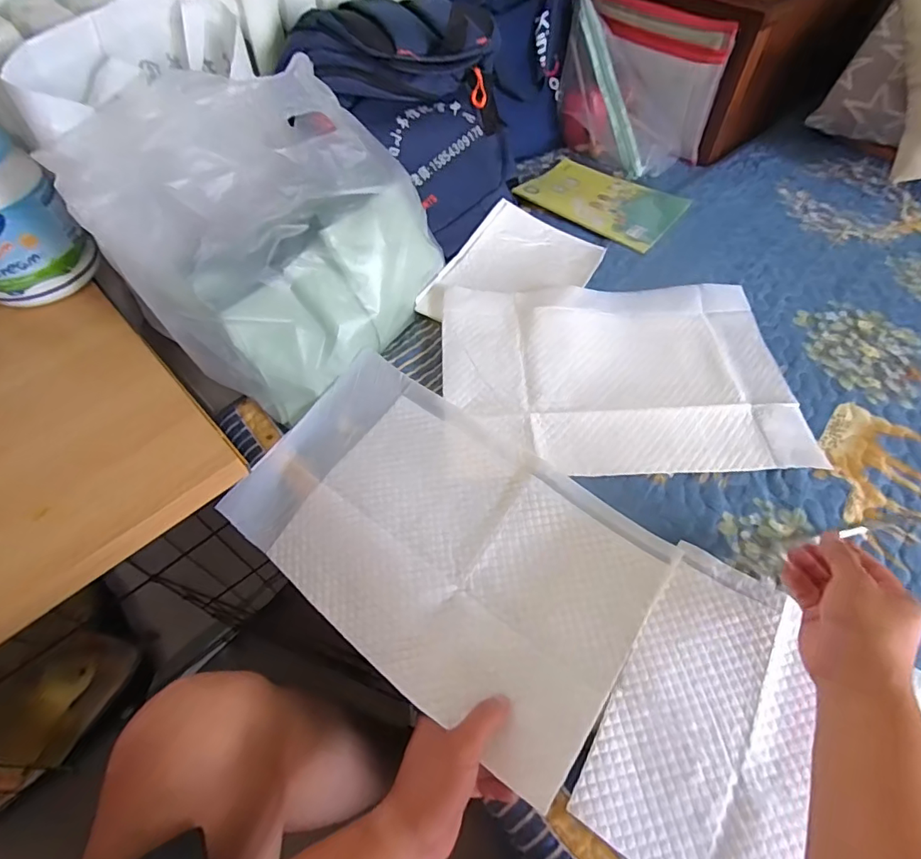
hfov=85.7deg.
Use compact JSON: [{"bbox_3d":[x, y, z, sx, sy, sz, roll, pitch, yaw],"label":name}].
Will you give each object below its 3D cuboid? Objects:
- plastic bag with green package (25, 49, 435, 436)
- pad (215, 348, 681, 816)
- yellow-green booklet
[{"bbox_3d":[-0.222,-0.241,0.567,0.269,0.279,0.313,21,58,14],"label":"plastic bag with green package"},{"bbox_3d":[-0.026,0.110,0.524,0.421,0.044,0.255,33,61,20],"label":"pad"},{"bbox_3d":[0.247,-0.406,0.875,0.260,0.007,0.186,32,61,20],"label":"yellow-green booklet"}]

